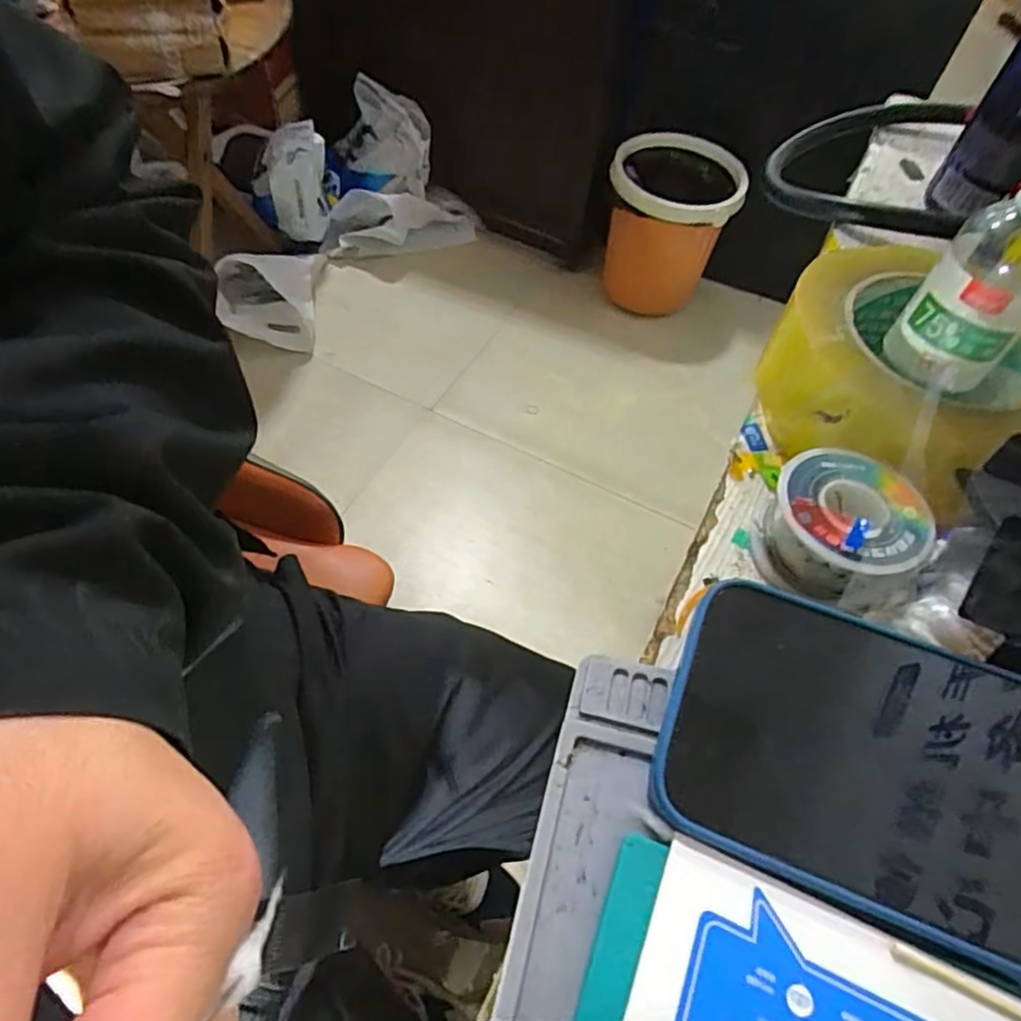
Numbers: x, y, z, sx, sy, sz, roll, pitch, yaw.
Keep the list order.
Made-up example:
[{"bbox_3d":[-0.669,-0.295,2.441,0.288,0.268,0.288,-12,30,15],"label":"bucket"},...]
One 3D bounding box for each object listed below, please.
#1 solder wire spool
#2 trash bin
[{"bbox_3d":[0.122,0.007,0.240,0.055,0.036,0.051,2,56,-4],"label":"solder wire spool"},{"bbox_3d":[0.361,-0.678,1.512,0.276,0.299,0.317,13,56,4],"label":"trash bin"}]

